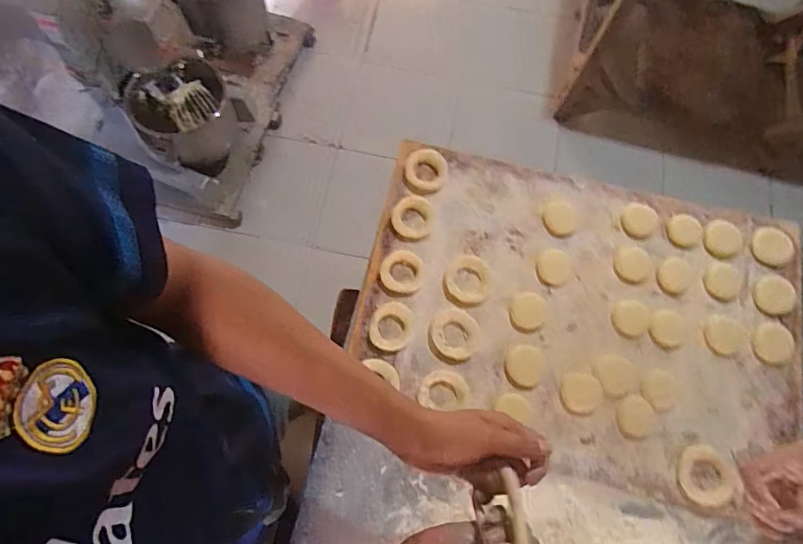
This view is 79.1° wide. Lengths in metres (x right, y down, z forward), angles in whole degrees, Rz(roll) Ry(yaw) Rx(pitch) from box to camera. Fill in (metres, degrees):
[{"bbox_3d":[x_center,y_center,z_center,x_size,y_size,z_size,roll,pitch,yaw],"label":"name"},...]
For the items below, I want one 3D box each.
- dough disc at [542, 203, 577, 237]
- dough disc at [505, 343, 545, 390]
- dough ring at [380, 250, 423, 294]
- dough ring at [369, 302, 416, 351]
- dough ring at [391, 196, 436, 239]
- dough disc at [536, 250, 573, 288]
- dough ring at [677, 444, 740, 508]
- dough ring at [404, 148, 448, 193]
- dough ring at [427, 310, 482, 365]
[{"bbox_3d":[0.235,-0.078,0.721,0.050,0.006,0.051,1,72,-2],"label":"dough disc"},{"bbox_3d":[0.167,0.127,0.658,0.050,0.005,0.057,19,72,4],"label":"dough disc"},{"bbox_3d":[0.001,0.000,0.688,0.060,0.007,0.059,1,72,-2],"label":"dough ring"},{"bbox_3d":[-0.012,0.073,0.658,0.060,0.009,0.065,1,72,-2],"label":"dough ring"},{"bbox_3d":[0.017,-0.080,0.712,0.061,0.009,0.065,1,72,-2],"label":"dough ring"},{"bbox_3d":[0.219,-0.005,0.697,0.050,0.004,0.055,1,72,-2],"label":"dough disc"},{"bbox_3d":[0.387,0.259,0.618,0.066,0.012,0.073,-29,76,-11],"label":"dough ring"},{"bbox_3d":[0.037,-0.152,0.729,0.062,0.013,0.066,1,72,-2],"label":"dough ring"},{"bbox_3d":[0.072,0.088,0.661,0.072,0.008,0.070,1,72,-2],"label":"dough ring"}]

